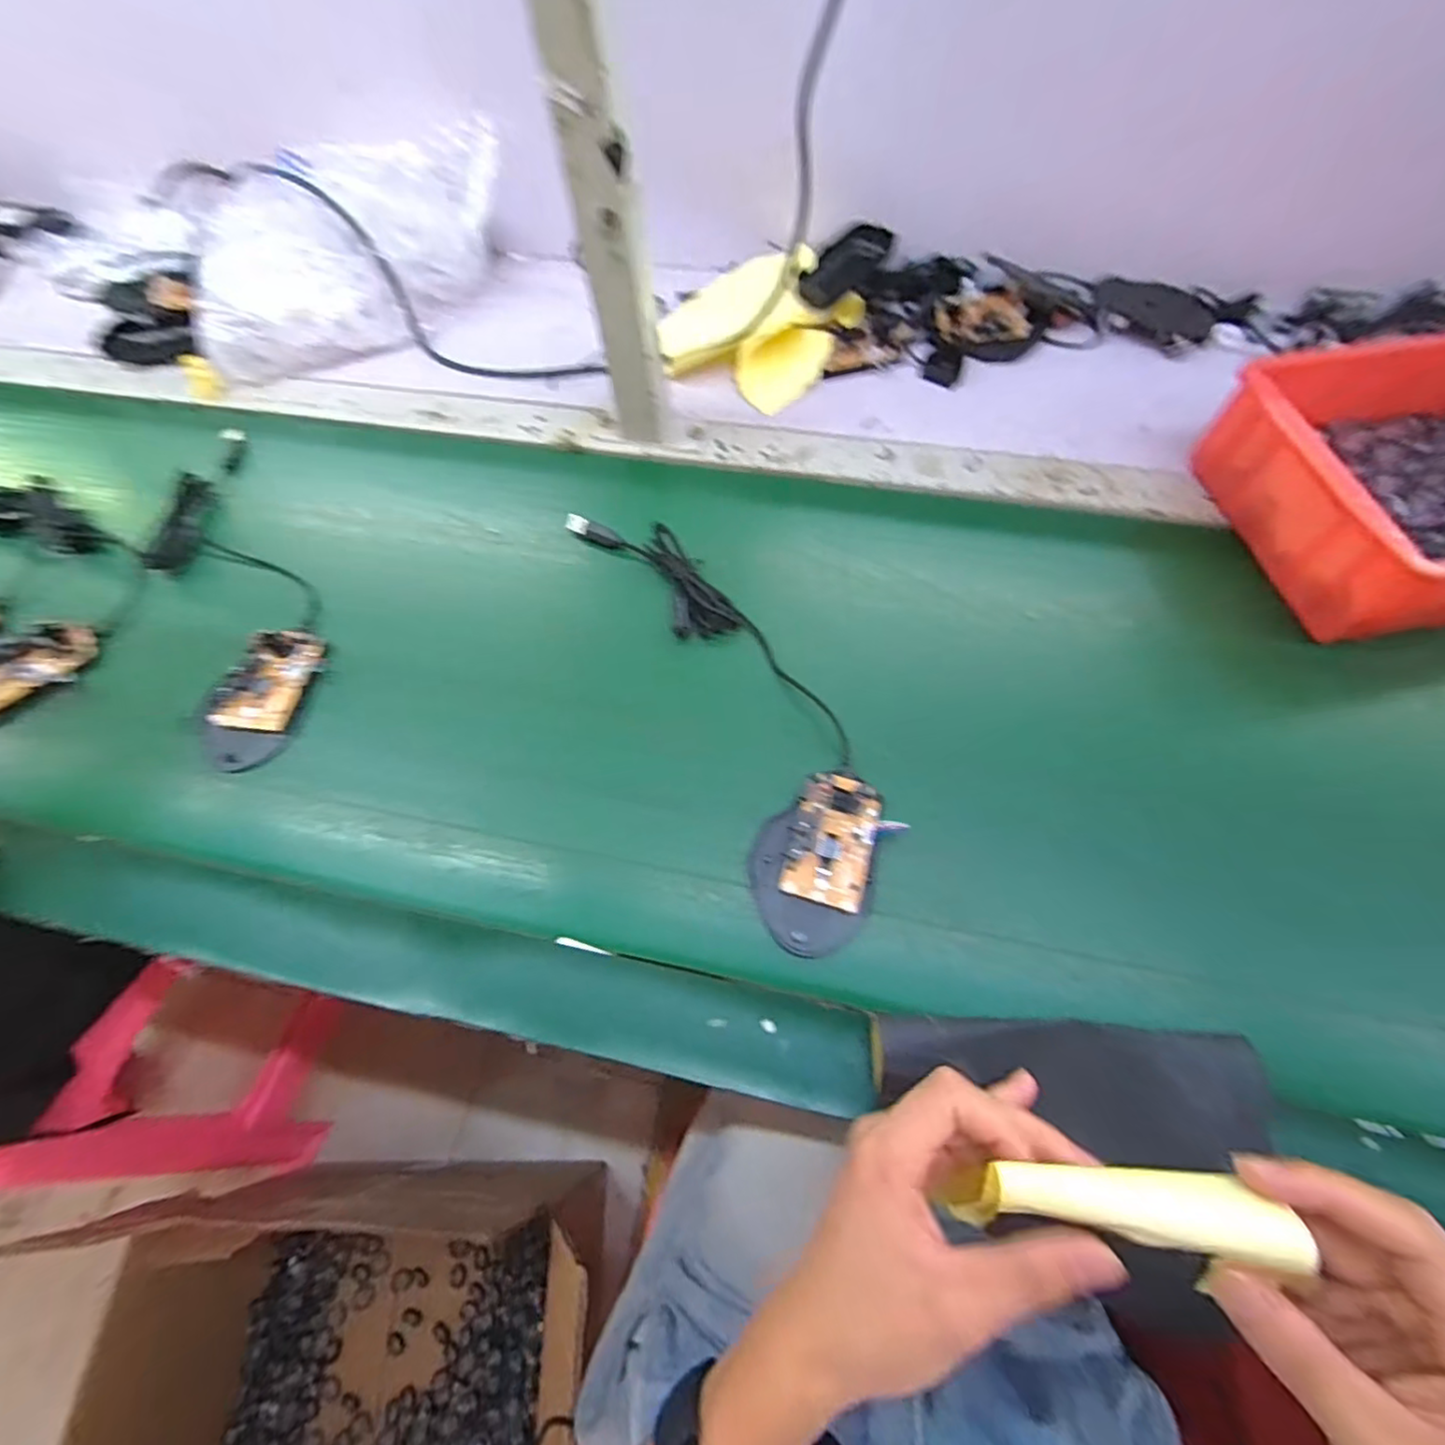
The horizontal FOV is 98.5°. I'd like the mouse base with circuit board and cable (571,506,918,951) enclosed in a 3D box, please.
[{"bbox_3d":[0.001,-0.028,0.430,0.100,0.022,0.362,-26,66,-11],"label":"mouse base with circuit board and cable"}]

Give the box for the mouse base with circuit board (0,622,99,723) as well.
[{"bbox_3d":[-0.513,-0.036,0.452,0.103,0.014,0.060,-35,68,-15],"label":"mouse base with circuit board"}]

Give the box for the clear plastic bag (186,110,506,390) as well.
[{"bbox_3d":[-0.367,-0.459,0.602,0.161,0.093,0.308,29,68,15],"label":"clear plastic bag"}]

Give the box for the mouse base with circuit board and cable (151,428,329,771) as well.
[{"bbox_3d":[-0.386,-0.114,0.484,0.097,0.019,0.335,-31,67,-13],"label":"mouse base with circuit board and cable"}]

